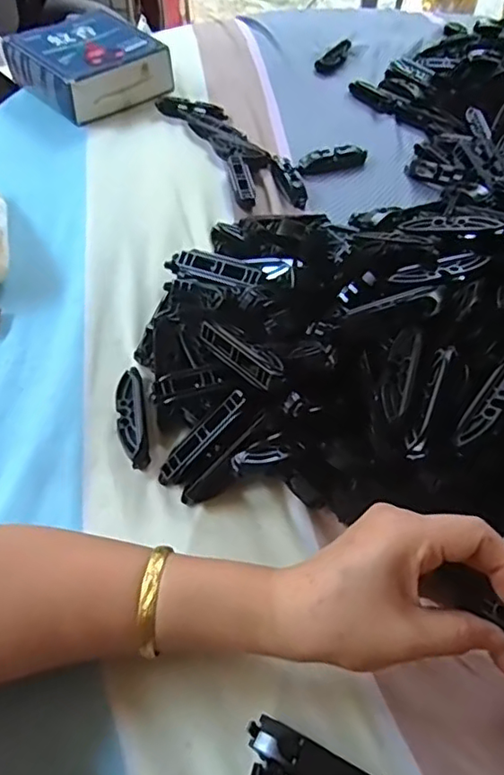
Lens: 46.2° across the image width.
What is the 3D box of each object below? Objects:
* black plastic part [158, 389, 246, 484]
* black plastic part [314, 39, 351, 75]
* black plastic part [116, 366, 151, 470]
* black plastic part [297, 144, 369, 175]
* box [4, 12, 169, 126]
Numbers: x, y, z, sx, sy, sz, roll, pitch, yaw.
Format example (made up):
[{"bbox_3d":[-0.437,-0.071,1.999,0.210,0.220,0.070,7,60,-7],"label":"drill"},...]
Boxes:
[{"bbox_3d":[-0.032,0.034,0.383,0.077,0.008,0.016,-46,62,6],"label":"black plastic part"},{"bbox_3d":[0.112,-0.443,0.791,0.027,0.018,0.071,29,57,18],"label":"black plastic part"},{"bbox_3d":[-0.082,0.019,0.409,0.020,0.012,0.079,-9,54,-9],"label":"black plastic part"},{"bbox_3d":[0.087,-0.246,0.633,0.085,0.017,0.020,-17,55,-15],"label":"black plastic part"},{"bbox_3d":[-0.188,-0.379,0.693,0.143,0.049,0.137,38,60,24],"label":"box"}]

